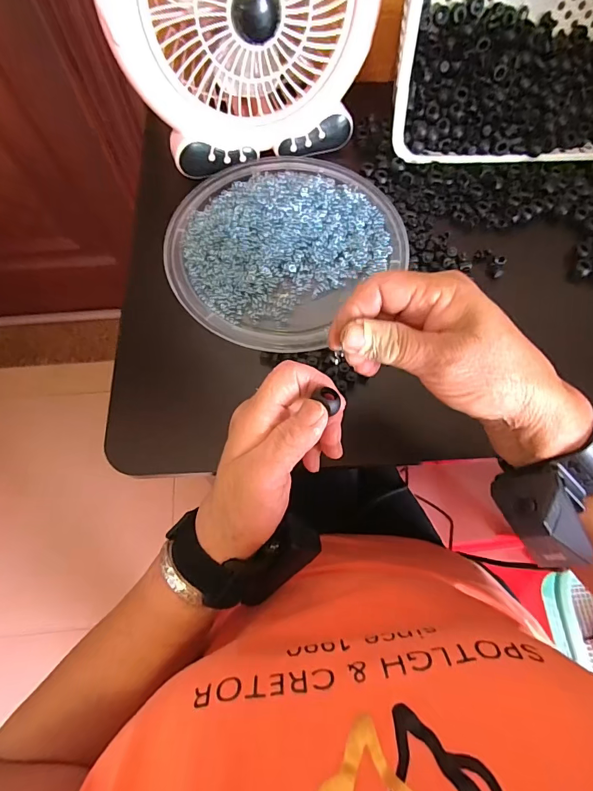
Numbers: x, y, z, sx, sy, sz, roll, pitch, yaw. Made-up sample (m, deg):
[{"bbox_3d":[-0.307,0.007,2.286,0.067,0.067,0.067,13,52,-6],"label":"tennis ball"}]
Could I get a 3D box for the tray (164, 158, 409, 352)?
[{"bbox_3d":[-0.016,-0.161,0.401,0.211,0.031,0.225,0,69,-1],"label":"tray"}]

